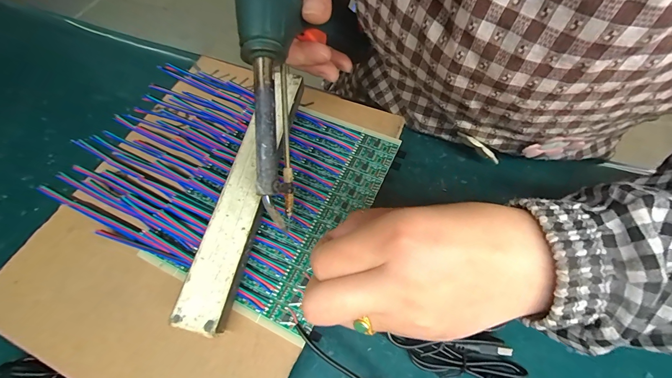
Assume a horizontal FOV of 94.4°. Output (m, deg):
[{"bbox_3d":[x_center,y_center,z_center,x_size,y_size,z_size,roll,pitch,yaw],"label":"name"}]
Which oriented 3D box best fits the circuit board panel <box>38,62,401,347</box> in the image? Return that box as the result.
[{"bbox_3d":[-0.086,-0.016,0.241,0.222,0.009,0.162,24,65,10],"label":"circuit board panel"}]

